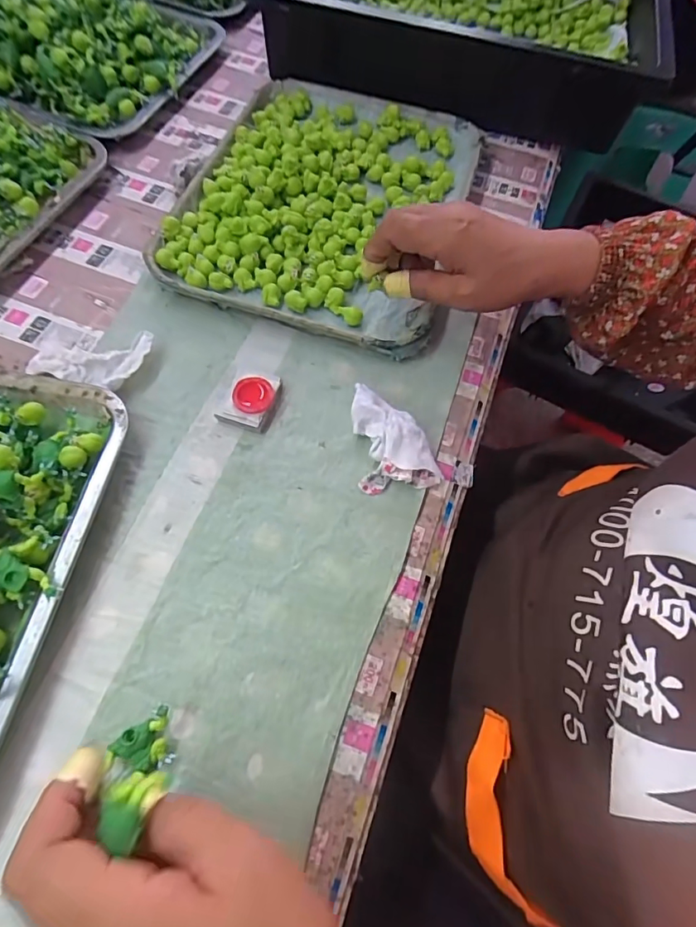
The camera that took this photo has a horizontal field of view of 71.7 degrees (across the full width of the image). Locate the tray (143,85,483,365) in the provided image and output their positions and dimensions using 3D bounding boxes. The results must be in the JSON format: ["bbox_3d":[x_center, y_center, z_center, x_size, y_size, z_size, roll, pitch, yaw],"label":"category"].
[{"bbox_3d":[-0.020,-0.279,0.493,0.267,0.036,0.355,16,64,5],"label":"tray"}]

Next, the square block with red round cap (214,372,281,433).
[{"bbox_3d":[-0.077,-0.053,0.383,0.040,0.017,0.049,17,65,5],"label":"square block with red round cap"}]

